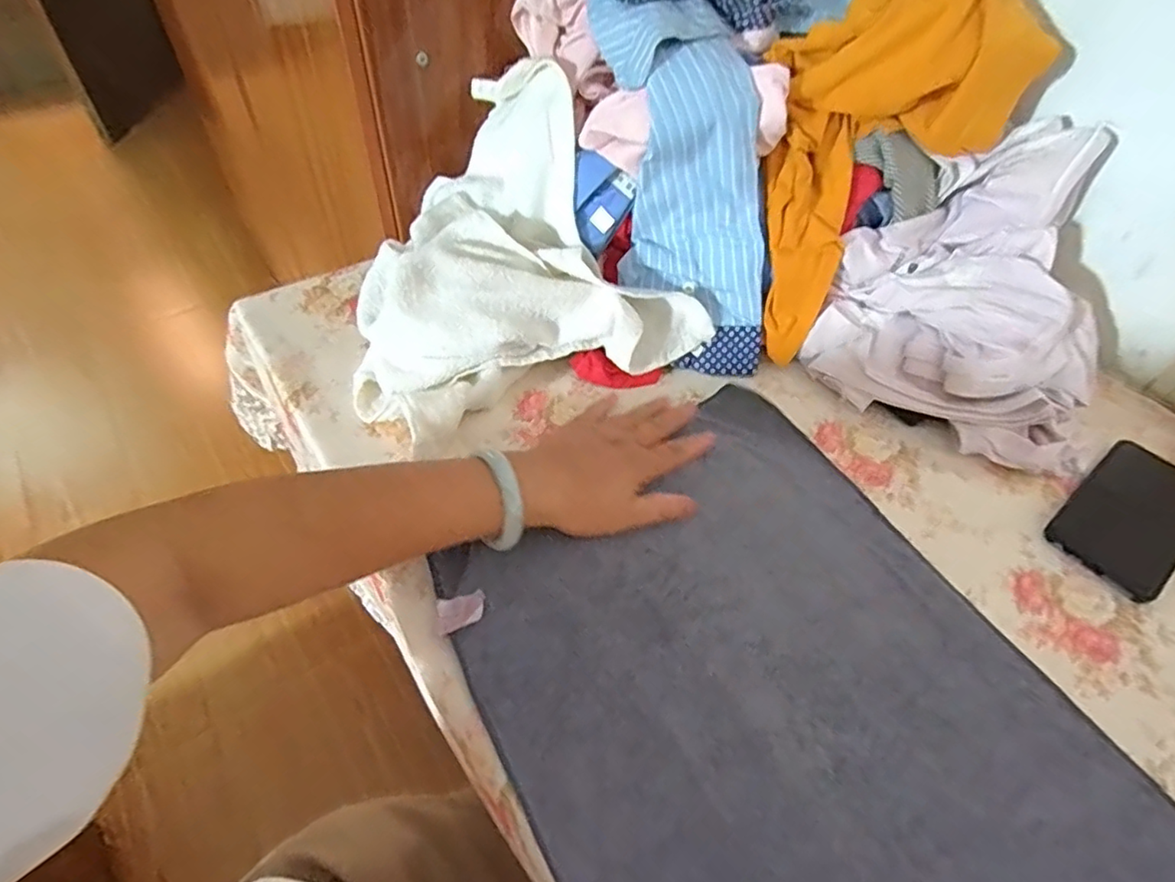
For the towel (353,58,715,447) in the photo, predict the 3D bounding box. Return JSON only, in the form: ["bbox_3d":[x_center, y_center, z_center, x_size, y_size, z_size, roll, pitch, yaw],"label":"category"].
[{"bbox_3d":[-0.100,-0.162,0.550,0.298,0.079,0.336,-32,80,-15],"label":"towel"}]

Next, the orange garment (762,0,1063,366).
[{"bbox_3d":[0.244,-0.268,0.565,0.254,0.250,0.158,-29,58,-25],"label":"orange garment"}]

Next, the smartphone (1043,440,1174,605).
[{"bbox_3d":[0.441,0.059,0.491,0.146,0.015,0.079,-31,59,-26],"label":"smartphone"}]

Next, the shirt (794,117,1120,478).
[{"bbox_3d":[0.368,-0.139,0.552,0.243,0.167,0.259,32,55,21],"label":"shirt"}]

